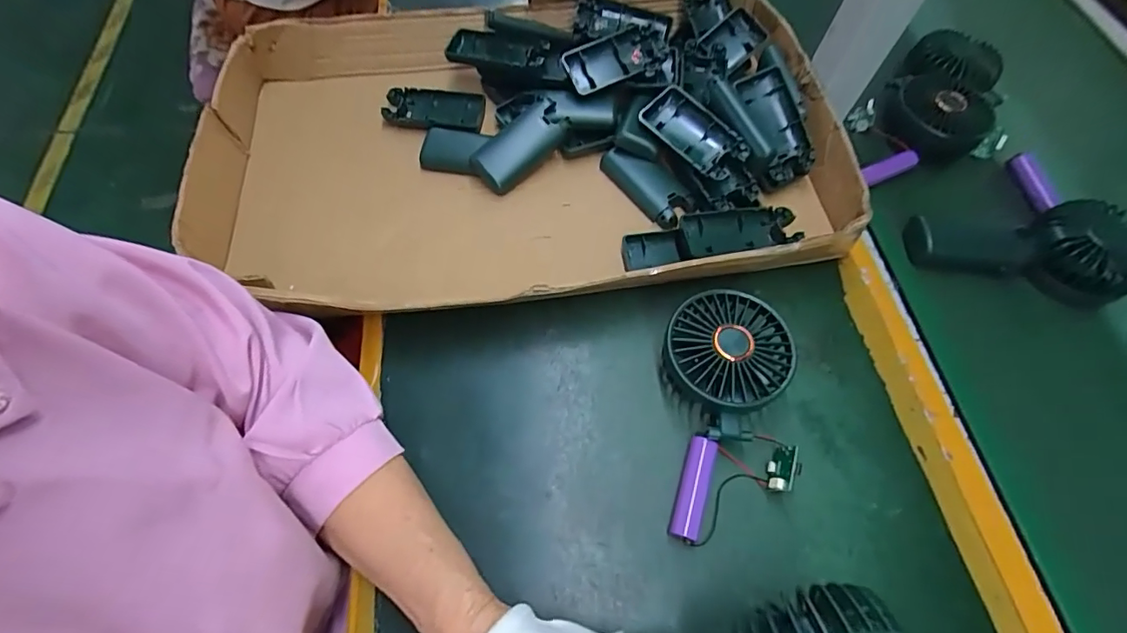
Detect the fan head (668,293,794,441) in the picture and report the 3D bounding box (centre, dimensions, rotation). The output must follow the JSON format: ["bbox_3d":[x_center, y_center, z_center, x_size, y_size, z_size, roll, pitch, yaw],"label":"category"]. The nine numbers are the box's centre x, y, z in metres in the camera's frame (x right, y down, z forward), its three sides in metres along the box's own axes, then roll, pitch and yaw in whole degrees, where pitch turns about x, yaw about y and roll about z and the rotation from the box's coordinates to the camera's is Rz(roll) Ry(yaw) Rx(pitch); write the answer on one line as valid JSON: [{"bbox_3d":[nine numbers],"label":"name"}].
[{"bbox_3d":[0.113,0.031,0.369,0.082,0.047,0.093,35,68,16],"label":"fan head"}]

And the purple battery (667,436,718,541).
[{"bbox_3d":[0.086,0.115,0.343,0.019,0.018,0.065,19,64,9],"label":"purple battery"}]

